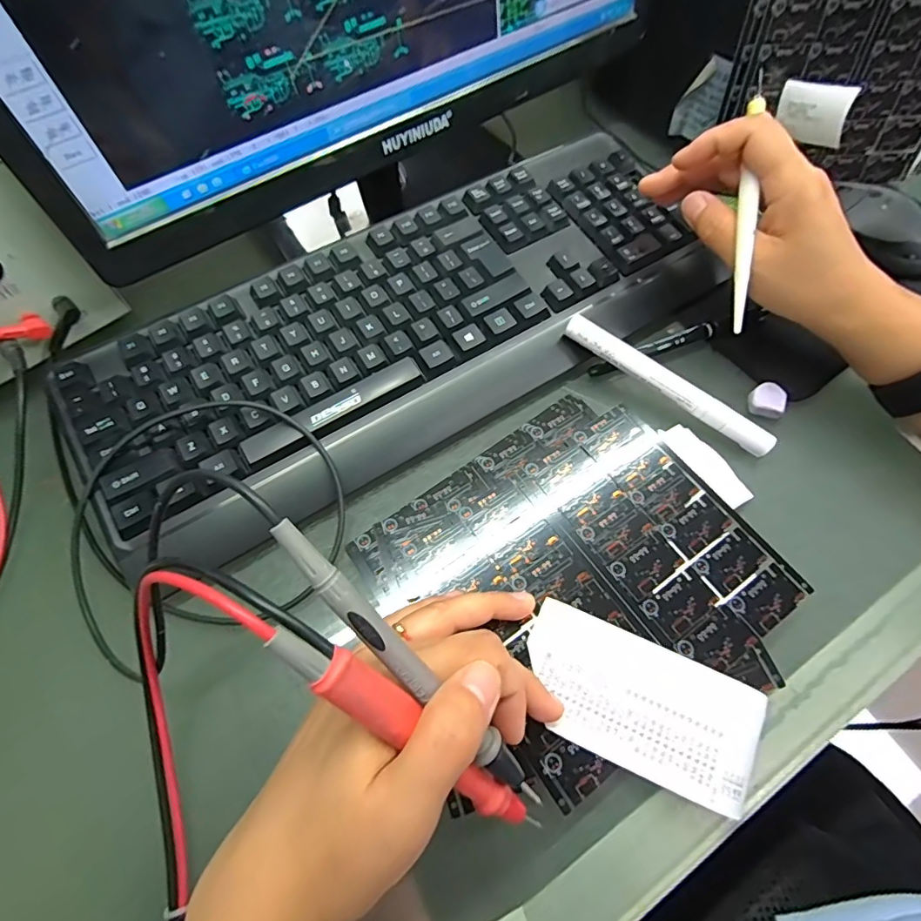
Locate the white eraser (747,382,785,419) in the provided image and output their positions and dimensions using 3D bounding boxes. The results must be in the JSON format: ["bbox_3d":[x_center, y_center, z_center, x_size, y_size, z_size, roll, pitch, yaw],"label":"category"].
[{"bbox_3d":[0.196,-0.040,0.321,0.020,0.007,0.021,15,64,8],"label":"white eraser"}]

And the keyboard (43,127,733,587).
[{"bbox_3d":[-0.030,-0.092,0.328,0.416,0.030,0.151,-31,67,-15],"label":"keyboard"}]

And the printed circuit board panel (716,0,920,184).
[{"bbox_3d":[0.287,-0.284,0.372,0.174,0.142,0.009,-6,45,-2],"label":"printed circuit board panel"}]

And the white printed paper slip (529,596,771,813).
[{"bbox_3d":[0.084,0.114,0.236,0.110,0.007,0.055,22,74,9],"label":"white printed paper slip"}]

